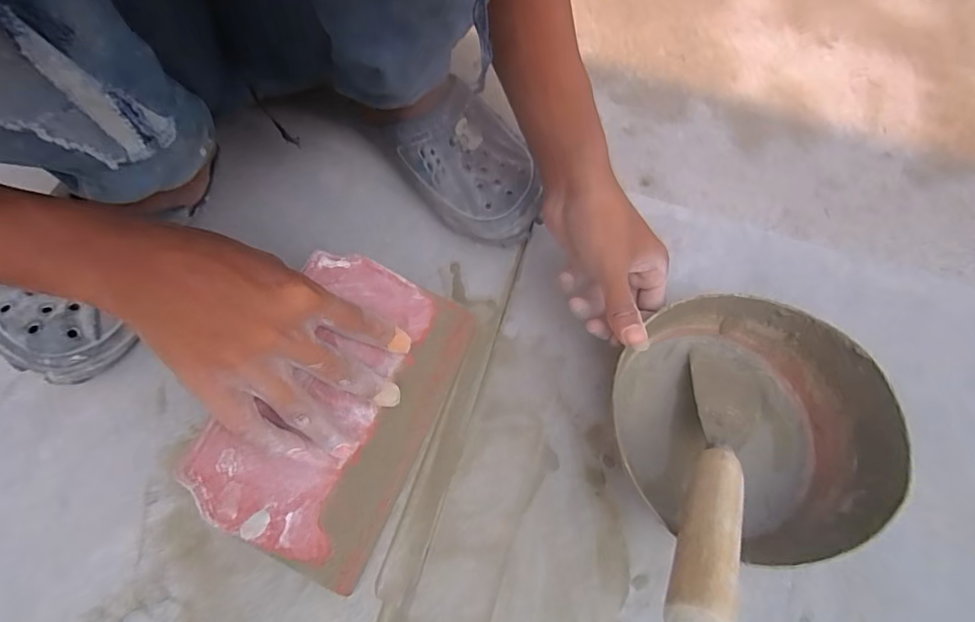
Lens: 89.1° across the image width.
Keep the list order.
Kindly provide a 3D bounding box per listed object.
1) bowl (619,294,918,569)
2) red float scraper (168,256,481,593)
[{"bbox_3d":[0.187,0.081,0.370,0.173,0.085,0.170,1,66,-3],"label":"bowl"},{"bbox_3d":[-0.093,0.061,0.333,0.011,0.145,0.205,2,59,43],"label":"red float scraper"}]

